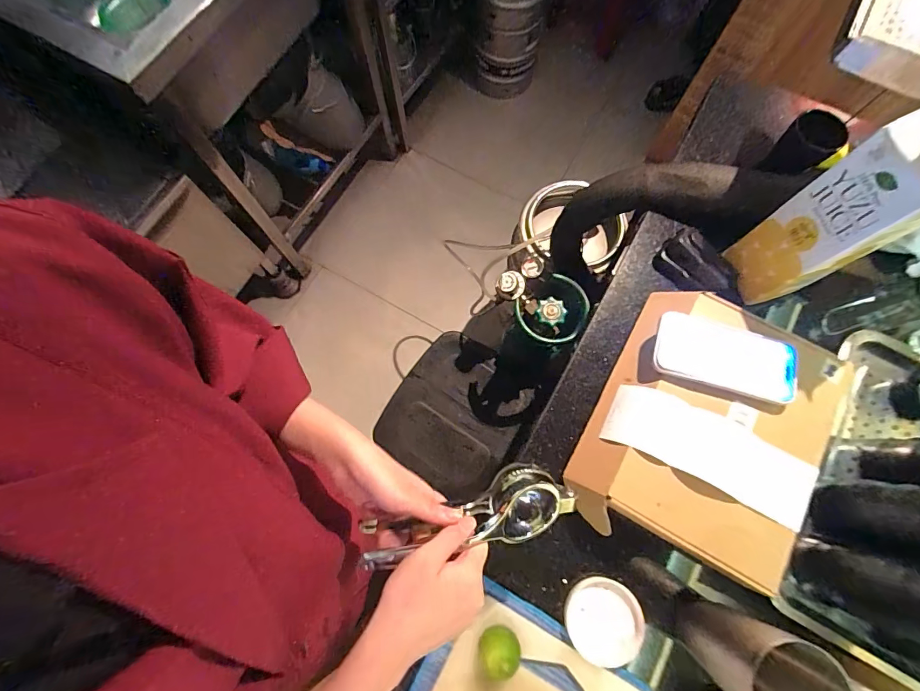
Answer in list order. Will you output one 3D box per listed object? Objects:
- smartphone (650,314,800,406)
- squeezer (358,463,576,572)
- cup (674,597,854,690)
[{"bbox_3d":[0.329,0.012,0.516,0.161,0.016,0.087,17,75,5],"label":"smartphone"},{"bbox_3d":[0.011,0.161,0.389,0.202,0.047,0.068,-9,74,-17],"label":"squeezer"},{"bbox_3d":[0.295,0.321,0.419,0.093,0.165,0.081,36,77,10],"label":"cup"}]

